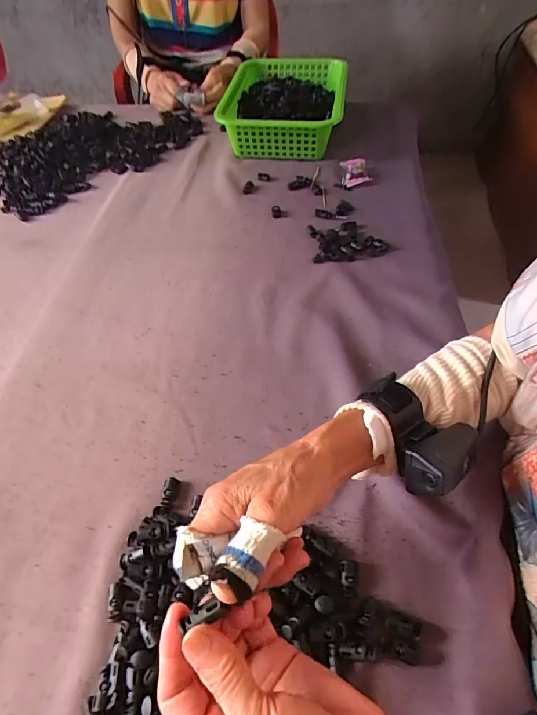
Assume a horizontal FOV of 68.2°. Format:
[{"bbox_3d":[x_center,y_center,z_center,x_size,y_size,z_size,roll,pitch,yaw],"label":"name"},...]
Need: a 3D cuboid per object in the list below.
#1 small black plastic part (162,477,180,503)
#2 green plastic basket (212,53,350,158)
[{"bbox_3d":[-0.093,0.126,0.373,0.013,0.010,0.023,4,54,6],"label":"small black plastic part"},{"bbox_3d":[0.035,-0.481,0.761,0.211,0.076,0.306,8,54,9],"label":"green plastic basket"}]

